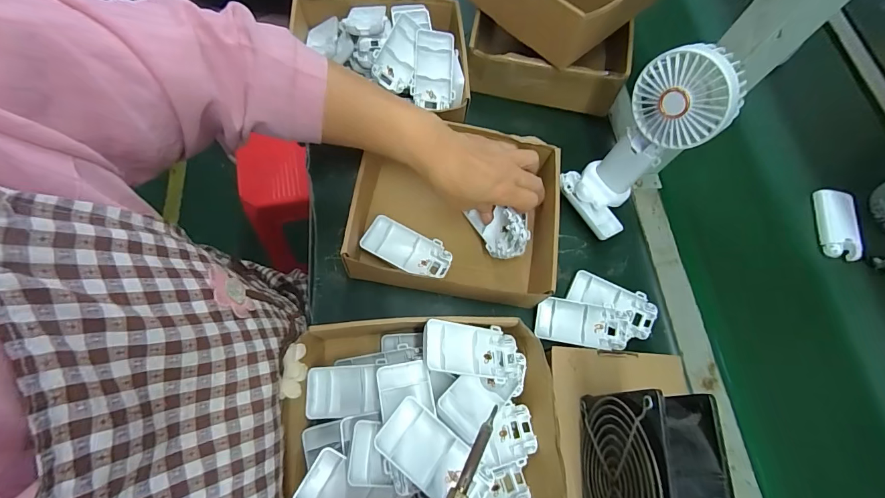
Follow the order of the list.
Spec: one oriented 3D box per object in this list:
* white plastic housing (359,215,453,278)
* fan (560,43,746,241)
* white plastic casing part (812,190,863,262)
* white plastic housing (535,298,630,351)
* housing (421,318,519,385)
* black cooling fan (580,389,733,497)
[{"bbox_3d":[-0.038,0.000,0.421,0.096,0.013,0.045,26,75,2],"label":"white plastic housing"},{"bbox_3d":[0.200,-0.100,0.403,0.091,0.194,0.100,39,71,12],"label":"fan"},{"bbox_3d":[0.513,-0.032,0.504,0.048,0.022,0.092,11,68,1],"label":"white plastic casing part"},{"bbox_3d":[0.152,0.081,0.420,0.096,0.012,0.046,8,90,5],"label":"white plastic housing"},{"bbox_3d":[0.028,0.093,0.353,0.096,0.018,0.046,15,65,-27],"label":"housing"},{"bbox_3d":[0.145,0.167,0.274,0.048,0.111,0.116,7,69,-2],"label":"black cooling fan"}]

